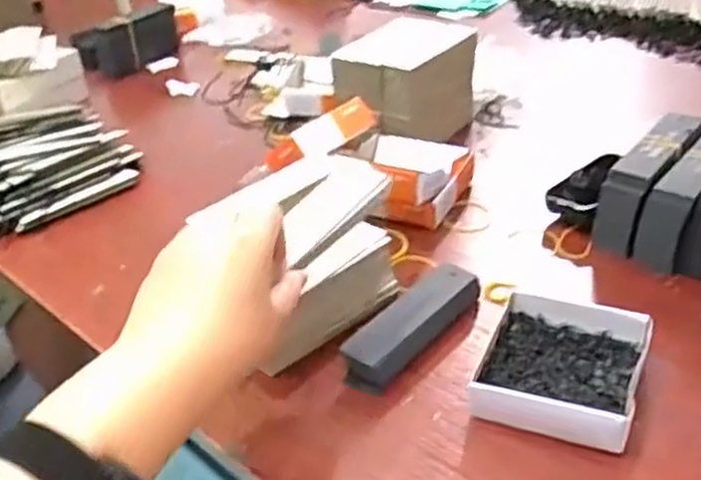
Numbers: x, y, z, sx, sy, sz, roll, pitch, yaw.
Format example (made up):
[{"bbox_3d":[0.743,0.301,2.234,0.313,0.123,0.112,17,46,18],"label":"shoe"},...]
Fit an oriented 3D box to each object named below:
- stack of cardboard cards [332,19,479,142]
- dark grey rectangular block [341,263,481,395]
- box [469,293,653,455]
[{"bbox_3d":[0.062,-0.163,0.810,0.102,0.114,0.143,25,44,36],"label":"stack of cardboard cards"},{"bbox_3d":[0.044,0.061,0.546,0.039,0.023,0.132,21,43,34],"label":"dark grey rectangular block"},{"bbox_3d":[0.141,0.083,0.499,0.098,0.026,0.116,11,38,24],"label":"box"}]

